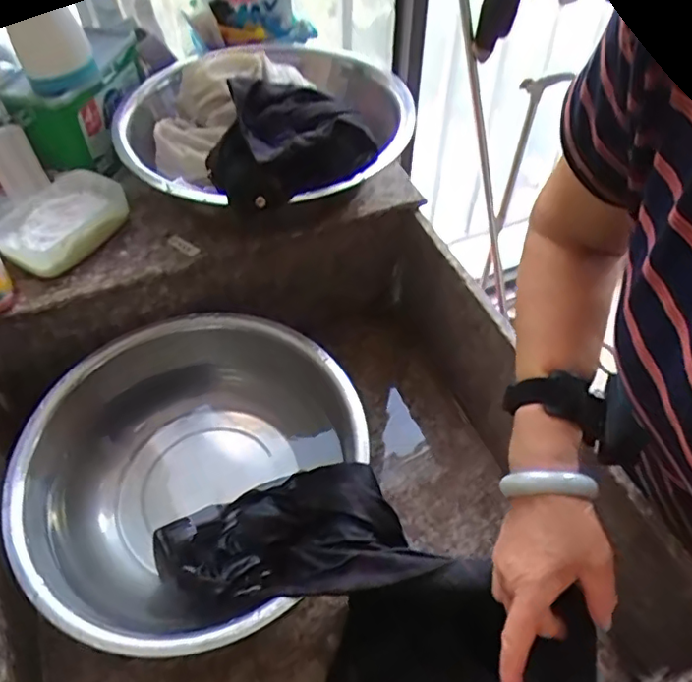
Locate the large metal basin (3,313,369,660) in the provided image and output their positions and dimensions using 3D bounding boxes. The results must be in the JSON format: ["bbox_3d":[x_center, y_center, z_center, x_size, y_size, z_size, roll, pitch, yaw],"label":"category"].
[{"bbox_3d":[-0.169,0.170,0.678,0.351,0.185,0.358,0,50,0],"label":"large metal basin"}]

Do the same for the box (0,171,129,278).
[{"bbox_3d":[-0.340,-0.148,0.704,0.099,0.050,0.150,31,57,24],"label":"box"}]

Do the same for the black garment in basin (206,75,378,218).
[{"bbox_3d":[-0.074,-0.227,0.652,0.163,0.067,0.156,-27,55,-21],"label":"black garment in basin"}]

